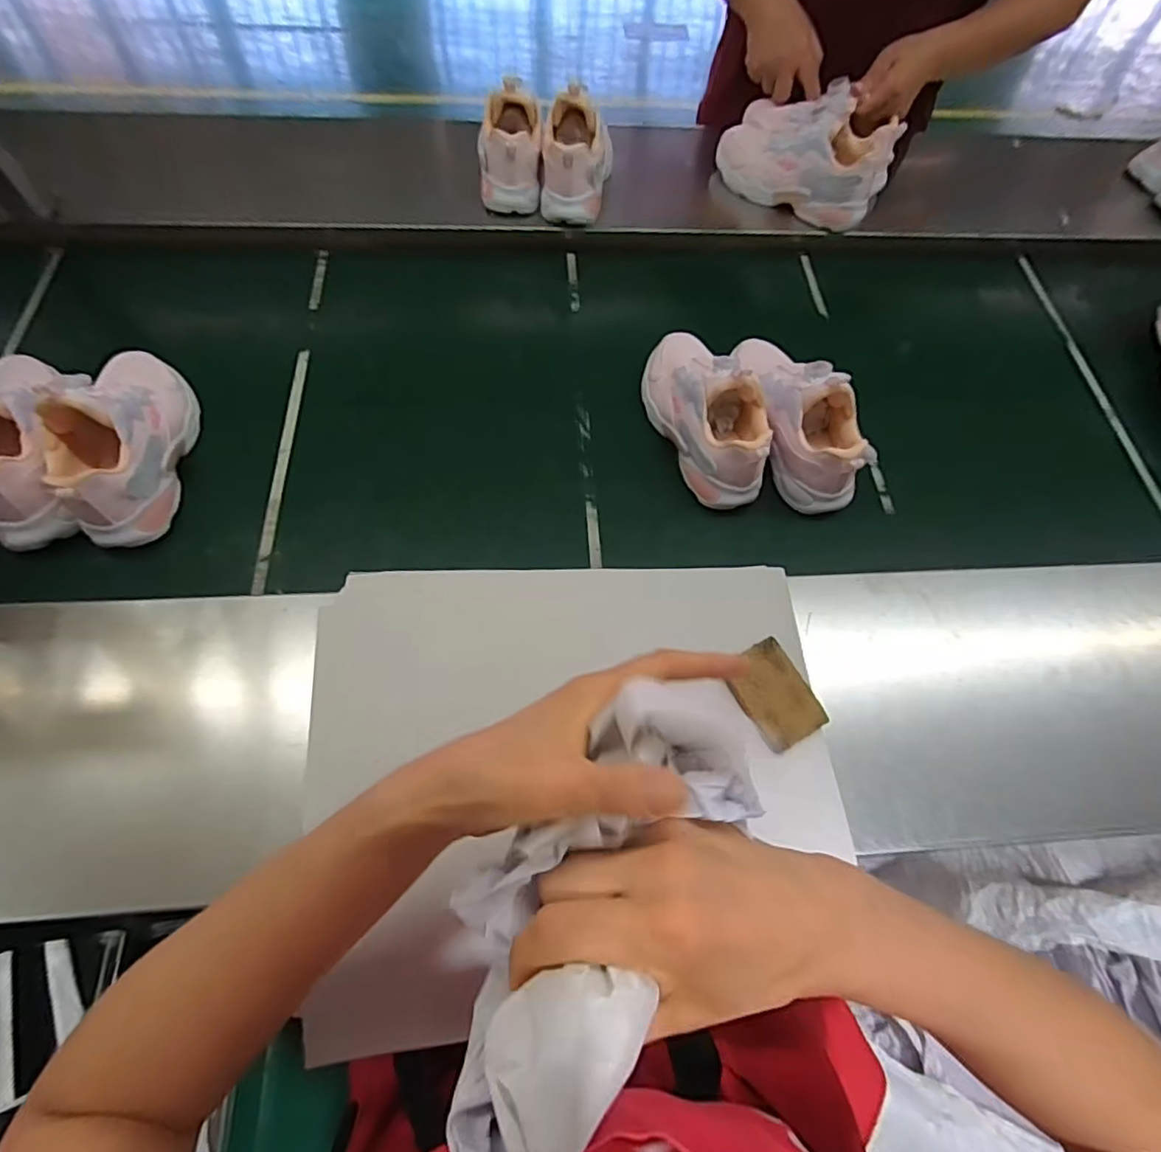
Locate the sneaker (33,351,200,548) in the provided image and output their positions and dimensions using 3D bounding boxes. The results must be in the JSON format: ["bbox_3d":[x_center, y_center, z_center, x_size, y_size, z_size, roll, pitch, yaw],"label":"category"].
[{"bbox_3d":[-0.434,-0.138,0.559,0.076,0.128,0.215,-2,65,-5],"label":"sneaker"}]

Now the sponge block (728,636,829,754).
[{"bbox_3d":[0.143,0.087,0.431,0.054,0.011,0.072,-26,69,-16],"label":"sponge block"}]

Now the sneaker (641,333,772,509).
[{"bbox_3d":[0.132,-0.178,0.600,0.083,0.104,0.204,-17,67,-12],"label":"sneaker"}]

